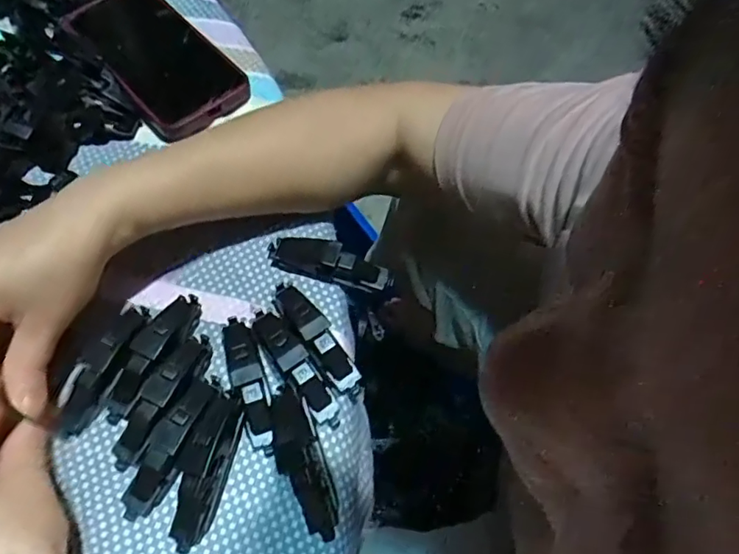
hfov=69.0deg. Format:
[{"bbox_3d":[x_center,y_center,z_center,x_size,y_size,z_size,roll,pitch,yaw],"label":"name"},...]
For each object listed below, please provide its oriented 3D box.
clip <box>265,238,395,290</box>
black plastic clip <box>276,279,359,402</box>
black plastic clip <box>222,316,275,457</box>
[{"bbox_3d":[-0.026,-0.009,0.341,0.079,0.020,0.020,14,66,5],"label":"clip"},{"bbox_3d":[-0.032,0.034,0.318,0.018,0.024,0.080,-36,71,-16],"label":"black plastic clip"},{"bbox_3d":[-0.067,0.058,0.306,0.020,0.024,0.079,-15,66,-8],"label":"black plastic clip"}]

